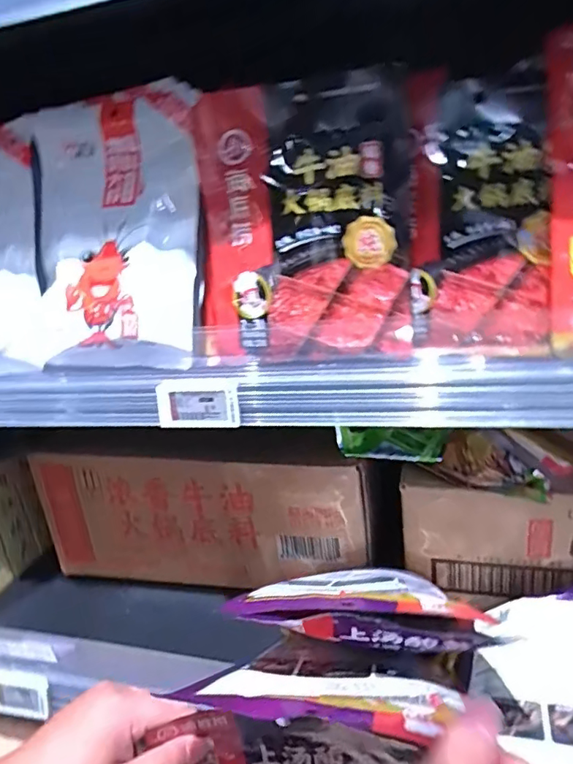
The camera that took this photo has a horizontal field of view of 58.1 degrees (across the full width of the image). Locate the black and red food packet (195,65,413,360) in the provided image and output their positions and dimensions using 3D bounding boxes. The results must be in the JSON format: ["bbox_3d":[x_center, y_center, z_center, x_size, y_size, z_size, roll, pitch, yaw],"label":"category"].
[{"bbox_3d":[0.009,-0.121,0.401,0.165,0.204,0.027,-2,10,15],"label":"black and red food packet"}]

